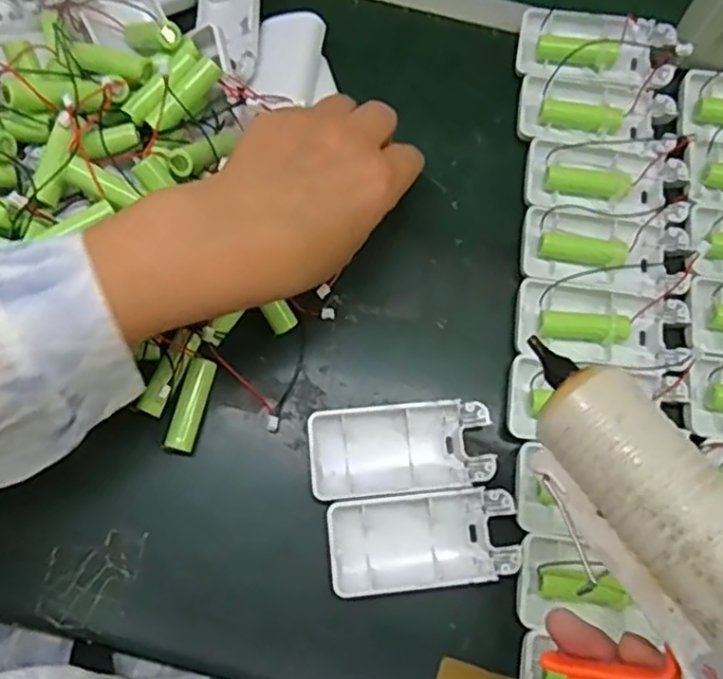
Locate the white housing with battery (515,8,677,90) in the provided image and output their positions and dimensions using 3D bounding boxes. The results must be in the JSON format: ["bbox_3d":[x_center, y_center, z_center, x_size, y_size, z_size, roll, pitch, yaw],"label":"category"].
[{"bbox_3d":[0.146,-0.182,0.409,0.092,0.015,0.043,9,74,-1],"label":"white housing with battery"}]

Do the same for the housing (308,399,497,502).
[{"bbox_3d":[0.021,0.058,0.344,0.093,0.013,0.046,-5,74,-4],"label":"housing"}]

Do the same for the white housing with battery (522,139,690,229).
[{"bbox_3d":[0.143,-0.091,0.386,0.092,0.014,0.045,11,74,0],"label":"white housing with battery"}]

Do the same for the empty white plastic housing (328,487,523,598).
[{"bbox_3d":[0.032,0.102,0.332,0.092,0.013,0.045,-4,74,-4],"label":"empty white plastic housing"}]

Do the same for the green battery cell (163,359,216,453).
[{"bbox_3d":[-0.090,0.035,0.349,0.013,0.012,0.050,16,74,2],"label":"green battery cell"}]

